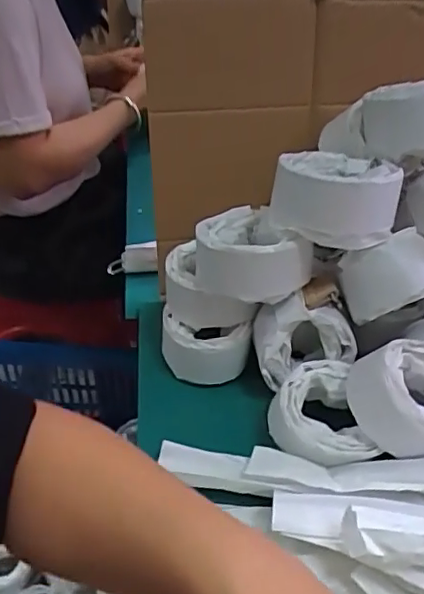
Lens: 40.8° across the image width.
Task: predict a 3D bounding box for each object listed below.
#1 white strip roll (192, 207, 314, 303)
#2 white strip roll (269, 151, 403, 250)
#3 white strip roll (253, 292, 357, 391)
[{"bbox_3d":[0.036,-0.041,0.481,0.097,0.052,0.090,8,41,7],"label":"white strip roll"},{"bbox_3d":[0.102,-0.087,0.466,0.099,0.050,0.096,2,41,-1],"label":"white strip roll"},{"bbox_3d":[0.077,0.044,0.493,0.090,0.079,0.043,13,42,11],"label":"white strip roll"}]

